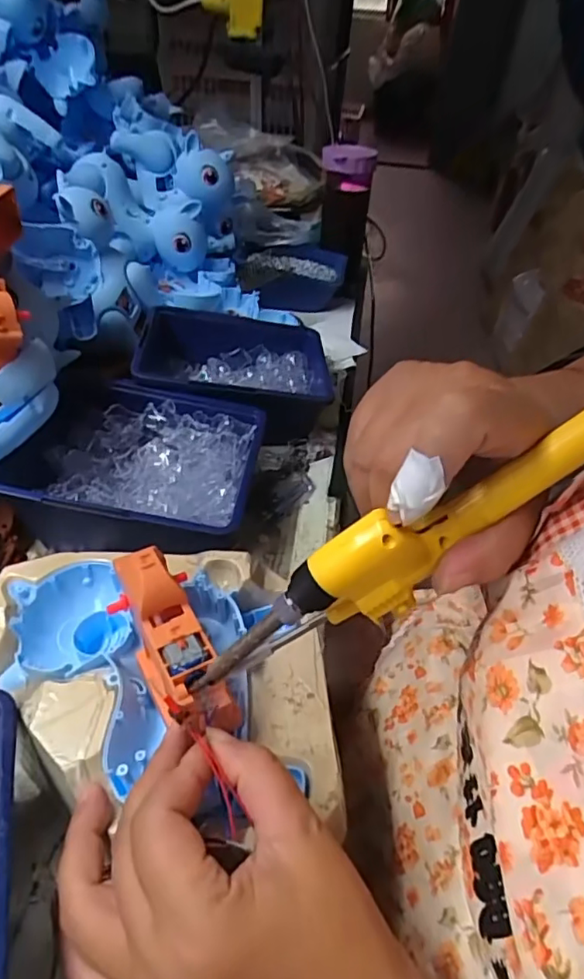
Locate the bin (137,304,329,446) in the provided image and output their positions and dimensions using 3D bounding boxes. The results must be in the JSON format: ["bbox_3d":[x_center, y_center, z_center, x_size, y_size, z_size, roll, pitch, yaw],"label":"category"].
[{"bbox_3d":[-0.052,-0.104,0.530,0.173,0.069,0.148,3,40,-2],"label":"bin"}]

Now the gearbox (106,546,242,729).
[{"bbox_3d":[-0.059,0.067,0.265,0.032,0.025,0.094,-19,63,-26],"label":"gearbox"}]

